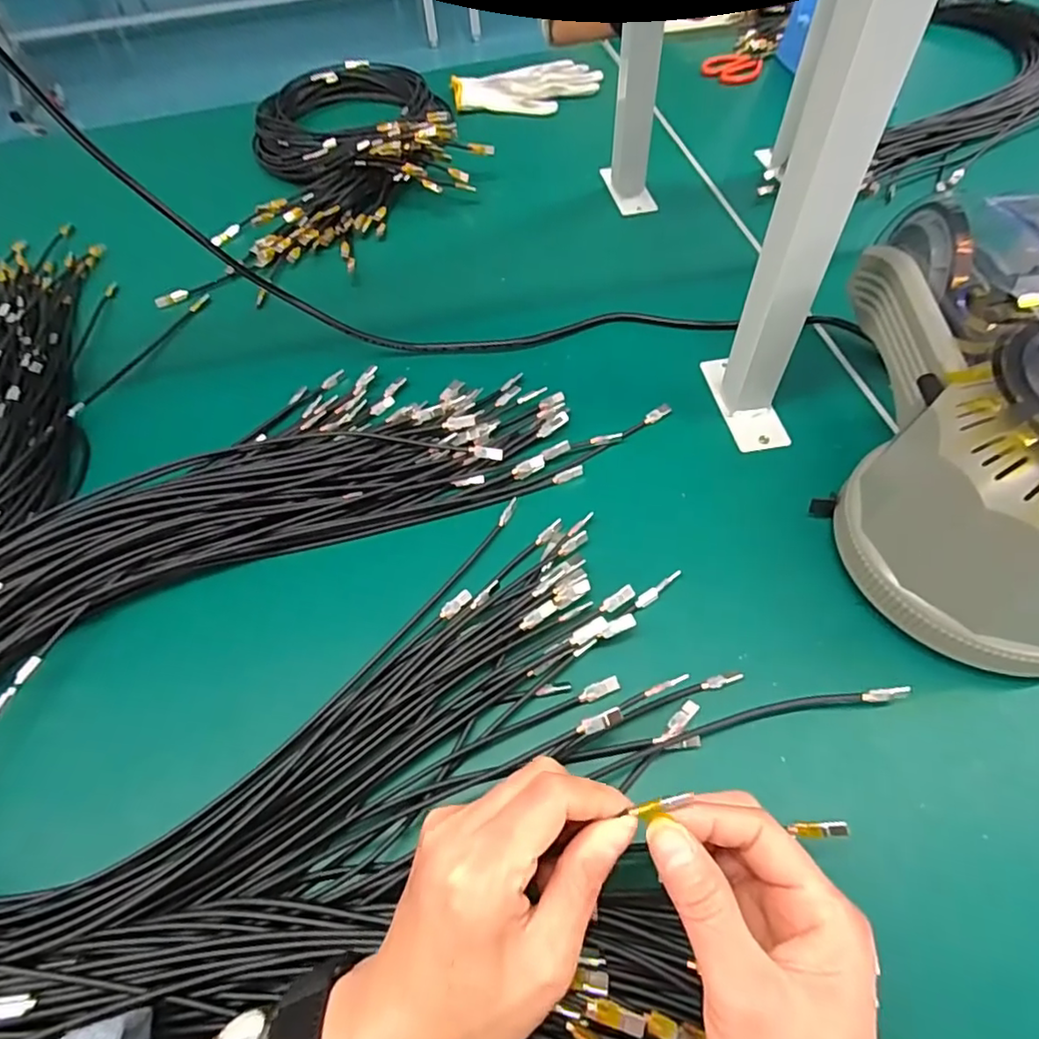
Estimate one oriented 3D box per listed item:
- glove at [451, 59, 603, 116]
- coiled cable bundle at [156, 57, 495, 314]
[{"bbox_3d":[0.010,-0.582,0.797,0.192,0.015,0.123,-13,57,-4],"label":"glove"},{"bbox_3d":[-0.193,-0.441,0.687,0.309,0.056,0.500,1,57,5],"label":"coiled cable bundle"}]

